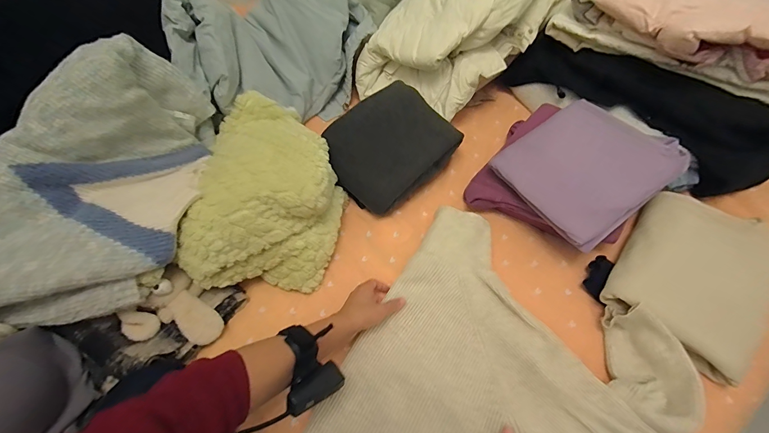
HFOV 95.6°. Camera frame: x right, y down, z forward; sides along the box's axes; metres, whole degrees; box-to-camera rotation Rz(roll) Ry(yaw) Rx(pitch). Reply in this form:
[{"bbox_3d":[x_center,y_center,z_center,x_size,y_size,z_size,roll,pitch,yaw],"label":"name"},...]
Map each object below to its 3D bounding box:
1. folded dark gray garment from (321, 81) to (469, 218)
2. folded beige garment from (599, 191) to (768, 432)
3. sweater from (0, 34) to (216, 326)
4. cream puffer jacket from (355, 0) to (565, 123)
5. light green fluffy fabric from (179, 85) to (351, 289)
[{"bbox_3d":[0.006,-0.127,0.686,0.182,0.126,0.210,37,62,22],"label":"folded dark gray garment"},{"bbox_3d":[0.457,0.141,0.547,0.196,0.073,0.387,36,62,22],"label":"folded beige garment"},{"bbox_3d":[-0.434,-0.072,0.510,0.267,0.175,0.401,-4,55,-4],"label":"sweater"},{"bbox_3d":[0.176,-0.439,0.788,0.454,0.224,0.273,-33,62,-21],"label":"cream puffer jacket"},{"bbox_3d":[-0.199,-0.061,0.635,0.225,0.156,0.357,-4,55,-3],"label":"light green fluffy fabric"}]

